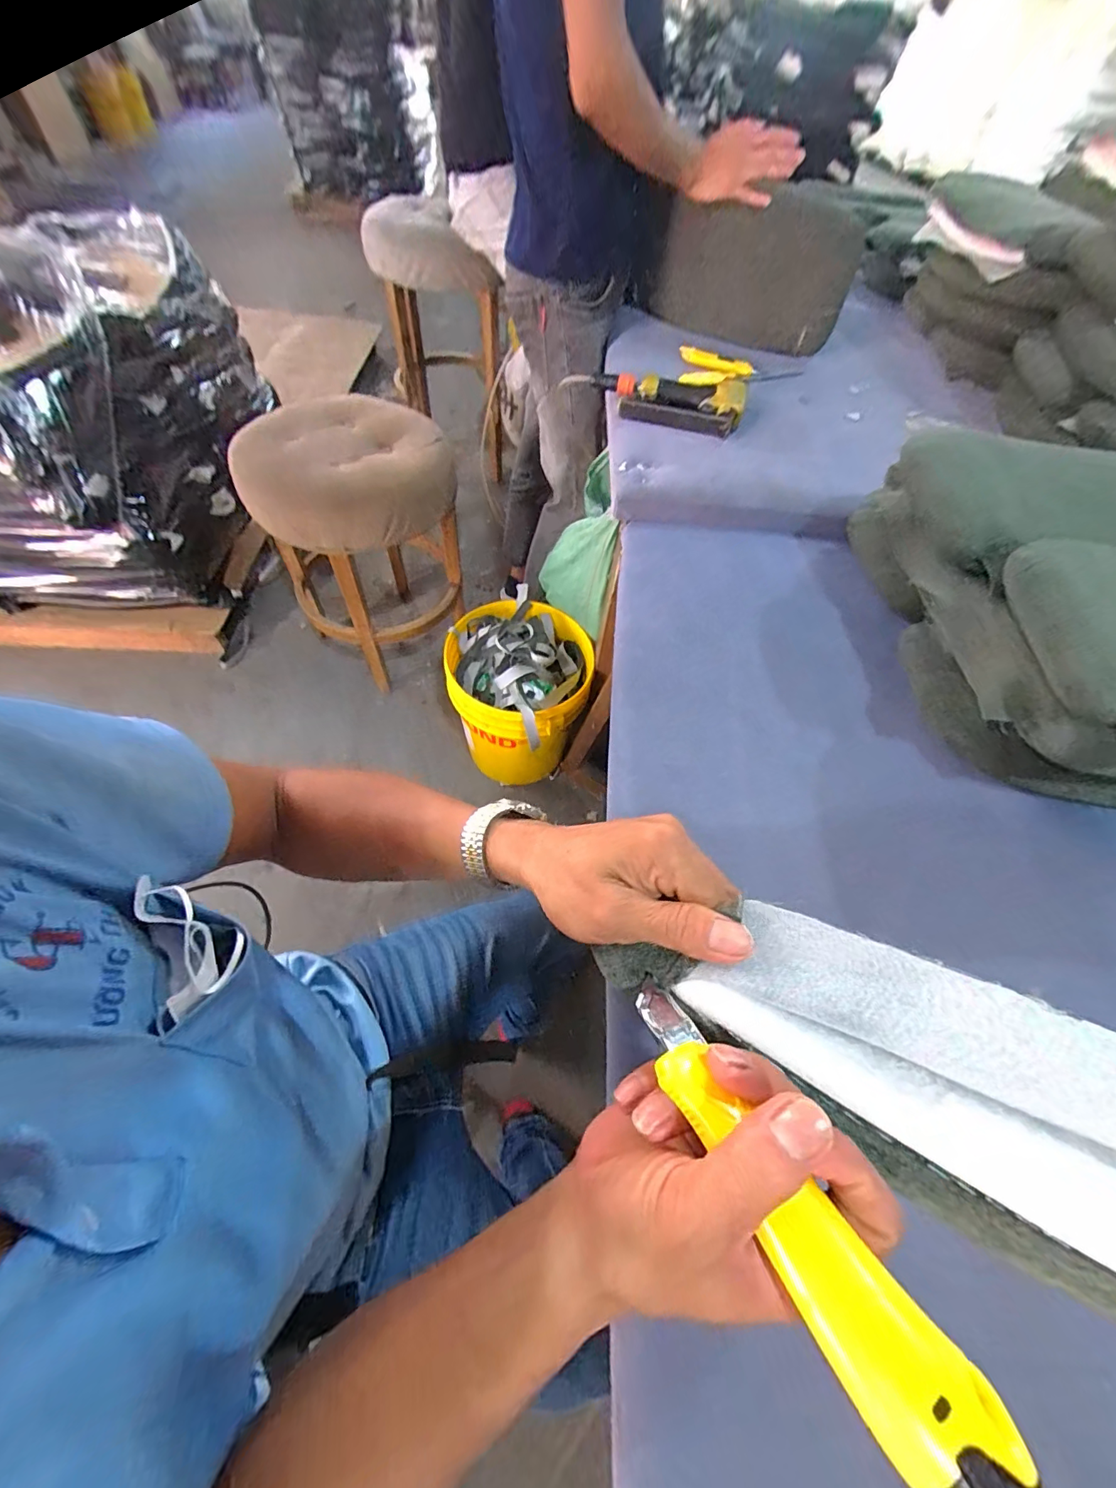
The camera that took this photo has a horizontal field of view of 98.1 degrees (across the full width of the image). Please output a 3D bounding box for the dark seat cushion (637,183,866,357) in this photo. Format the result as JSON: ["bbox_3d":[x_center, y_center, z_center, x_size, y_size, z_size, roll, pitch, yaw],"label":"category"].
[{"bbox_3d":[0.340,-0.840,0.868,0.371,0.201,0.075,18,59,6],"label":"dark seat cushion"}]

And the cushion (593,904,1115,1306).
[{"bbox_3d":[0.206,0.159,0.189,0.380,0.055,0.076,22,59,13],"label":"cushion"}]

